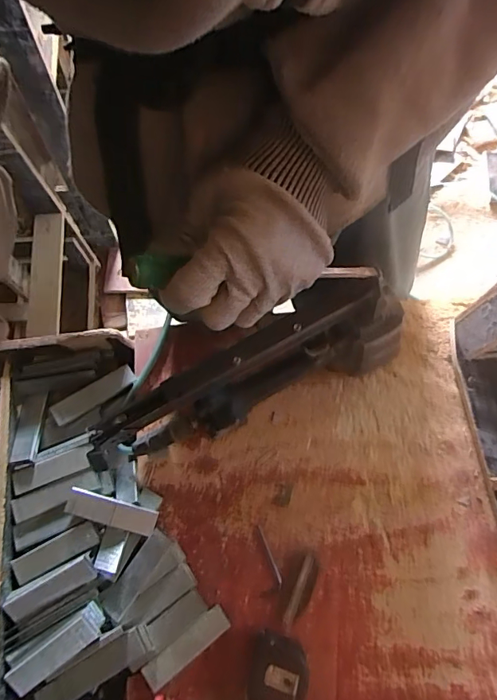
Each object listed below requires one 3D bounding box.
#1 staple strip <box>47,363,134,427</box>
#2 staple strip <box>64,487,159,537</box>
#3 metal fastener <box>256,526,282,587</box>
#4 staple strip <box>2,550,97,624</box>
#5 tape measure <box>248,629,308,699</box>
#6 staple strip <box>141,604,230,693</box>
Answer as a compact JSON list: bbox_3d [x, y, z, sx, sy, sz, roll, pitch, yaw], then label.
[{"bbox_3d":[-0.197,0.057,0.587,0.109,0.014,0.028,-32,74,-11],"label":"staple strip"},{"bbox_3d":[-0.157,0.185,0.526,0.102,0.015,0.029,16,72,5],"label":"staple strip"},{"bbox_3d":[0.024,0.238,0.530,0.006,0.004,0.067,-22,73,-8],"label":"metal fastener"},{"bbox_3d":[-0.214,0.259,0.500,0.101,0.009,0.030,-29,95,-1],"label":"staple strip"},{"bbox_3d":[0.031,0.337,0.478,0.057,0.033,0.067,17,72,5],"label":"tape measure"},{"bbox_3d":[-0.067,0.322,0.498,0.101,0.004,0.027,-38,75,-12],"label":"staple strip"}]

